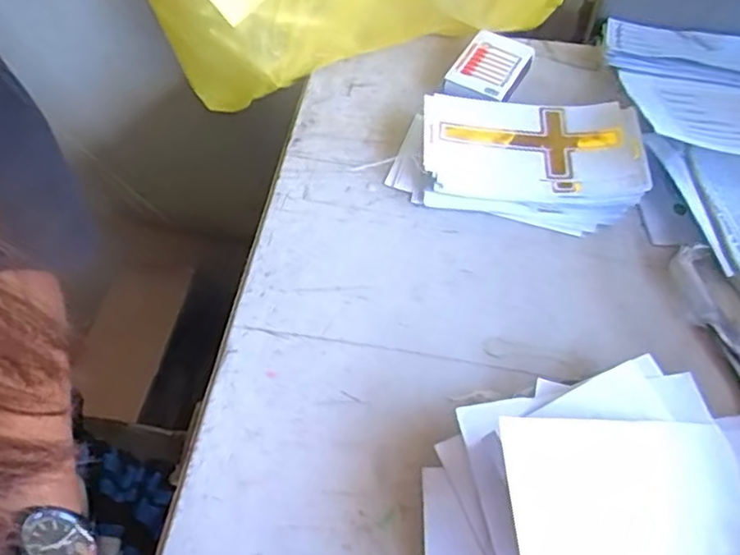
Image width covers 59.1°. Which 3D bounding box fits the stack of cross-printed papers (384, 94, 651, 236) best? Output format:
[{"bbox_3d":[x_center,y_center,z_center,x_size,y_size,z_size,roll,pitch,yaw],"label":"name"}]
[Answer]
[{"bbox_3d":[0.077,-0.064,0.348,0.124,0.023,0.072,4,55,2],"label":"stack of cross-printed papers"}]

